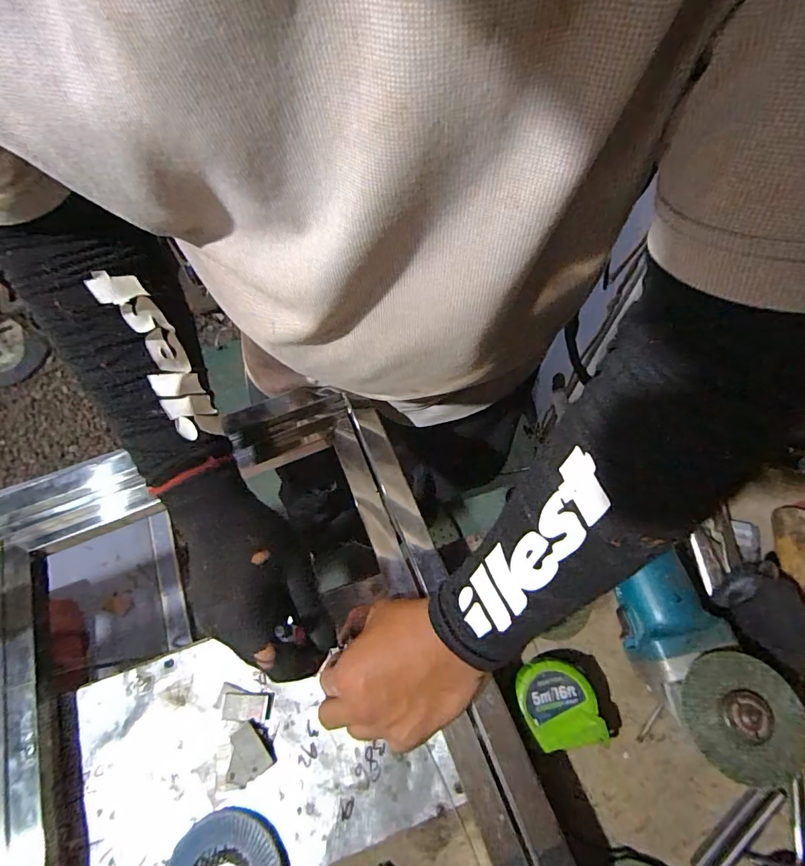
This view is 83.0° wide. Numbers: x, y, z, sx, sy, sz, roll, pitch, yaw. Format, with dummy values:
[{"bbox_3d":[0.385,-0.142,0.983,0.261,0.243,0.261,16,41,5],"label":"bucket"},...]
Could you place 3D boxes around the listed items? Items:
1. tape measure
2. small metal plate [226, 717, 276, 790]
[{"bbox_3d":[0.125,0.221,0.376,0.058,0.035,0.061,-11,65,-2],"label":"tape measure"},{"bbox_3d":[-0.128,0.264,0.375,0.038,0.011,0.038,-34,68,-12],"label":"small metal plate"}]

